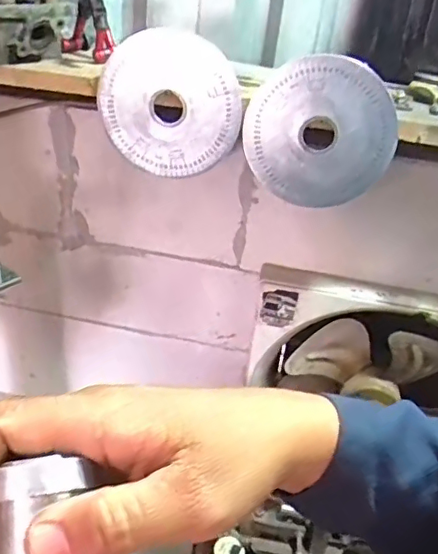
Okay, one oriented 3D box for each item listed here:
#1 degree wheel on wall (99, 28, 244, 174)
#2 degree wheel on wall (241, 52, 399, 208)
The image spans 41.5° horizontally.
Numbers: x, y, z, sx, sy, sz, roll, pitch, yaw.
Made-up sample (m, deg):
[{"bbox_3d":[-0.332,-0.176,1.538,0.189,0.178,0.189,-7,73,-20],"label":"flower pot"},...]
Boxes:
[{"bbox_3d":[-0.056,-0.194,0.653,0.161,0.152,0.009,12,31,9],"label":"degree wheel on wall"},{"bbox_3d":[0.109,-0.158,0.633,0.159,0.151,0.019,13,31,11],"label":"degree wheel on wall"}]

